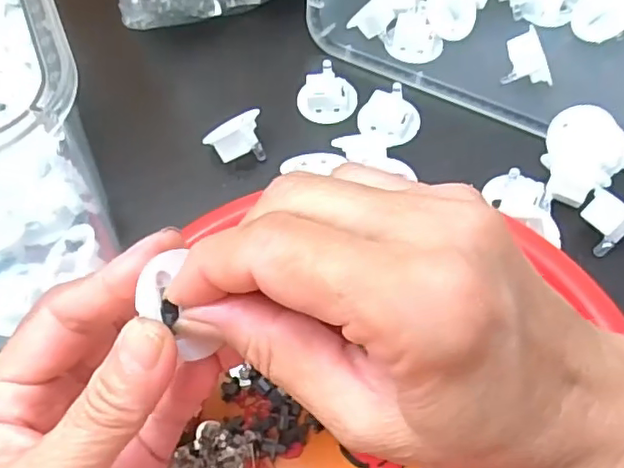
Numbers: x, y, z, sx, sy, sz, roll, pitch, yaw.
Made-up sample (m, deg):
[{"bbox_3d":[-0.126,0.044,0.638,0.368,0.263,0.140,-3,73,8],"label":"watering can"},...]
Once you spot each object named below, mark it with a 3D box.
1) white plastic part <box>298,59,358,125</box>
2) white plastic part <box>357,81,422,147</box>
[{"bbox_3d":[0.009,-0.077,0.328,0.031,0.020,0.025,6,62,6],"label":"white plastic part"},{"bbox_3d":[0.042,-0.064,0.319,0.031,0.019,0.027,20,64,13],"label":"white plastic part"}]

